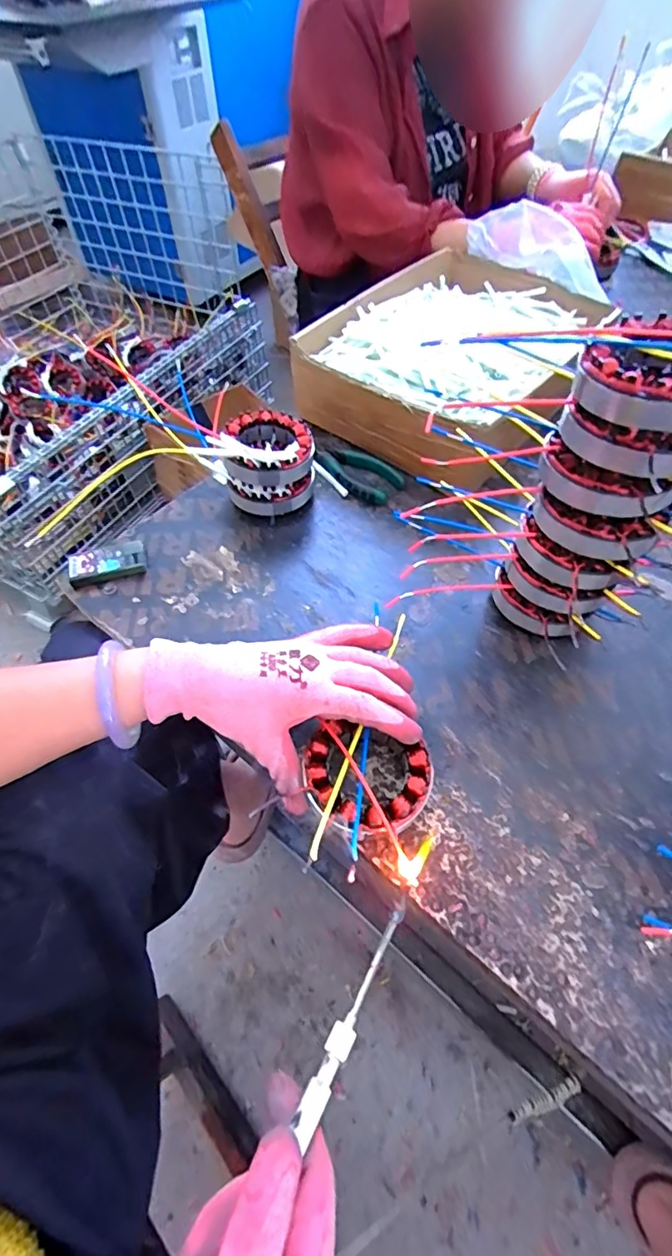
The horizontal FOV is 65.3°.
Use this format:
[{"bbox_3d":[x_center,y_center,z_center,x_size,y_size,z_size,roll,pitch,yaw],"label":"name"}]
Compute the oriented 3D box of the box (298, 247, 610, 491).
[{"bbox_3d":[0.132,-0.321,0.603,0.234,0.080,0.339,30,61,20],"label":"box"}]

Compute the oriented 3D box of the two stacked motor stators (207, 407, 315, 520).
[{"bbox_3d":[-0.067,-0.163,0.524,0.090,0.080,0.082,-17,57,-12],"label":"two stacked motor stators"}]

